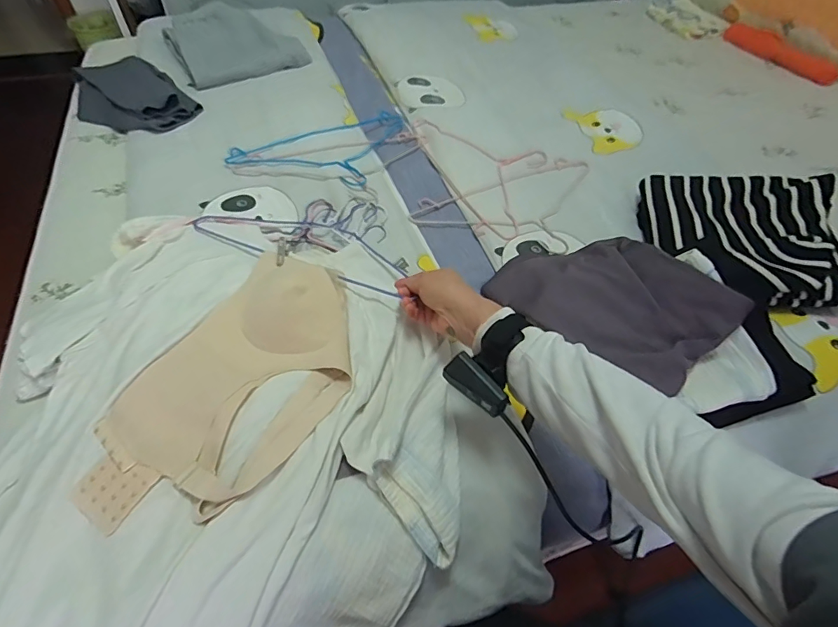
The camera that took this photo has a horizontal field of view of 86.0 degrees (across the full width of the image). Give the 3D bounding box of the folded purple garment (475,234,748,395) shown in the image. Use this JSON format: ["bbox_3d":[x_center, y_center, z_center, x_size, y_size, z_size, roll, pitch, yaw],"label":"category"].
[{"bbox_3d":[0.259,-0.028,0.627,0.206,0.089,0.288,-34,61,-27],"label":"folded purple garment"}]

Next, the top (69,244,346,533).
[{"bbox_3d":[-0.216,0.080,0.527,0.217,0.048,0.362,29,55,17],"label":"top"}]

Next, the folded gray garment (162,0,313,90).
[{"bbox_3d":[-0.461,-0.673,1.104,0.269,0.051,0.344,-24,57,-21],"label":"folded gray garment"}]

